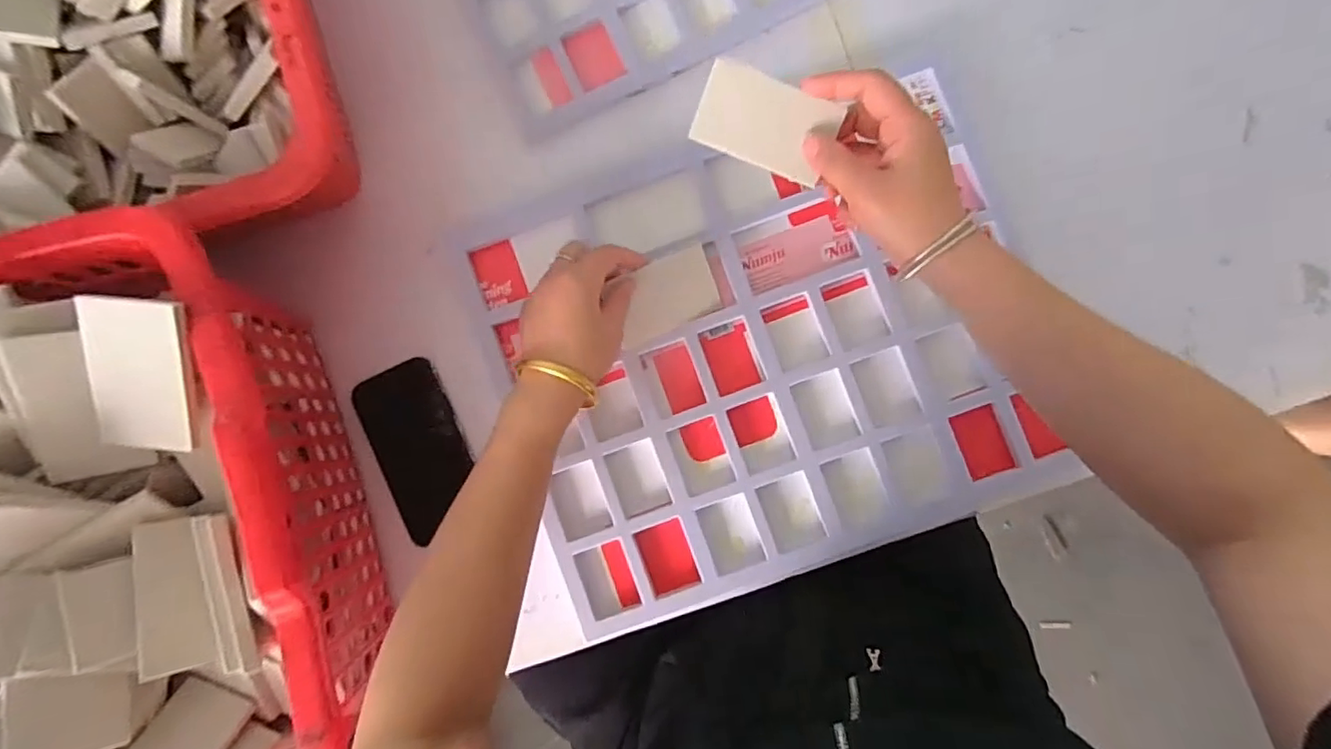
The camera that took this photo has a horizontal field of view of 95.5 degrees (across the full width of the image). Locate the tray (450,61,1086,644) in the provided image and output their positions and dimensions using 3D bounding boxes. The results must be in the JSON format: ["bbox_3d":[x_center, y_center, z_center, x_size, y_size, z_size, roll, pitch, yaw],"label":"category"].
[{"bbox_3d":[0.074,-0.018,0.486,0.399,0.029,0.347,-18,88,1],"label":"tray"}]

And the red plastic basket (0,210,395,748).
[{"bbox_3d":[-0.479,0.152,0.419,0.538,0.170,0.399,-16,87,3],"label":"red plastic basket"}]

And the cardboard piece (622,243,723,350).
[{"bbox_3d":[-0.001,-0.062,0.479,0.084,0.004,0.055,-26,104,-3],"label":"cardboard piece"}]

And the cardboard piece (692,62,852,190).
[{"bbox_3d":[0.064,-0.158,0.383,0.086,0.004,0.050,21,112,-1],"label":"cardboard piece"}]

